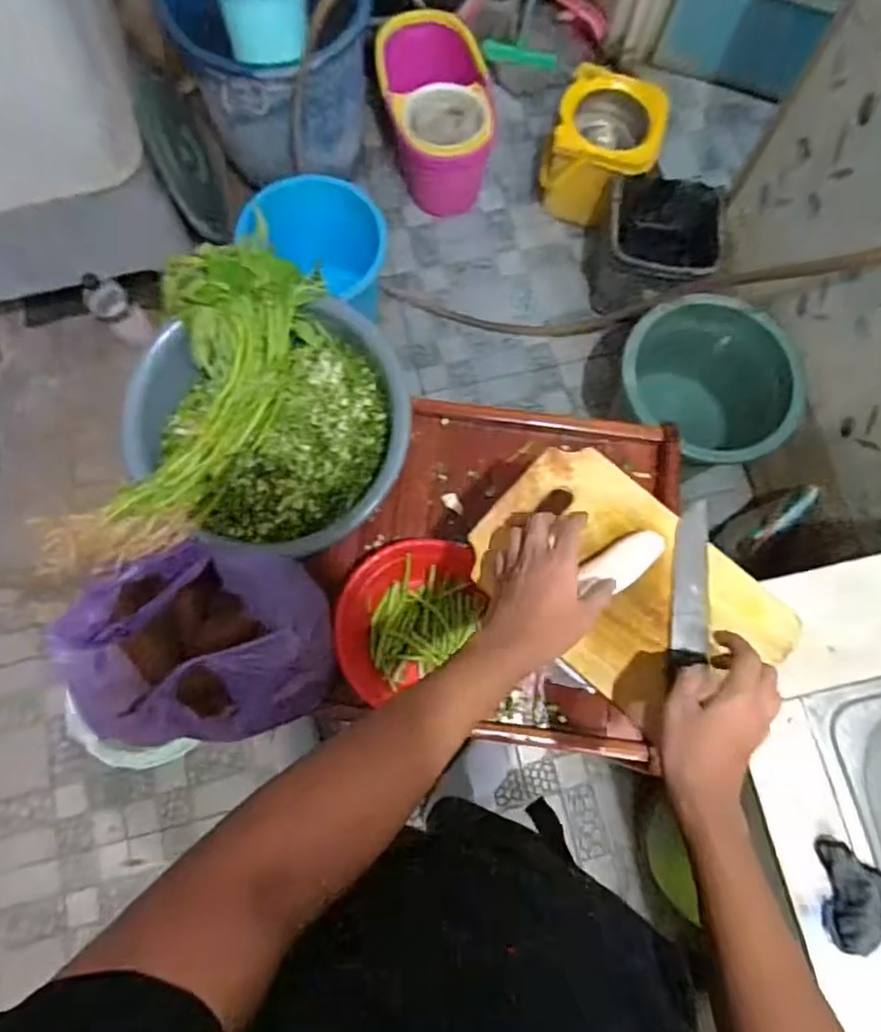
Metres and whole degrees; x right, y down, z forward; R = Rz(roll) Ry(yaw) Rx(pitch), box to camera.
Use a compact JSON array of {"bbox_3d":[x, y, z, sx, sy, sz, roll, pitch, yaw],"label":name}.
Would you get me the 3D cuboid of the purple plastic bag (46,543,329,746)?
[{"bbox_3d":[-0.241,0.121,0.628,0.244,0.190,0.174,0,77,-1],"label":"purple plastic bag"}]

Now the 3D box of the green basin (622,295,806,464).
[{"bbox_3d":[0.523,-0.261,1.274,0.329,0.229,0.266,35,78,7],"label":"green basin"}]

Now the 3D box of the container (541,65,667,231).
[{"bbox_3d":[0.385,-0.859,1.505,0.245,0.244,0.251,0,77,-1],"label":"container"}]

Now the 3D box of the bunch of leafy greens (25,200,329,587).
[{"bbox_3d":[-0.274,-0.114,0.693,0.137,0.111,0.405,23,77,4],"label":"bunch of leafy greens"}]

